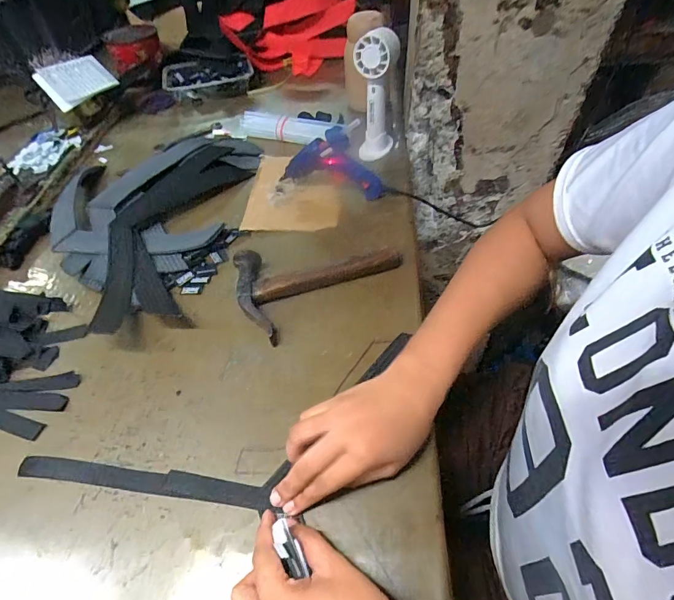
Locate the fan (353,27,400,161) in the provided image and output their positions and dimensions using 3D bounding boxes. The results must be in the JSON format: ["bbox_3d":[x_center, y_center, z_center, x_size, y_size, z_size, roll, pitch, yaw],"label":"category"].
[{"bbox_3d":[0.057,-0.286,0.572,0.061,0.159,0.050,-1,53,5],"label":"fan"}]

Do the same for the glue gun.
[{"bbox_3d":[-0.014,-0.184,0.529,0.152,0.090,0.040,10,54,12],"label":"glue gun"}]

